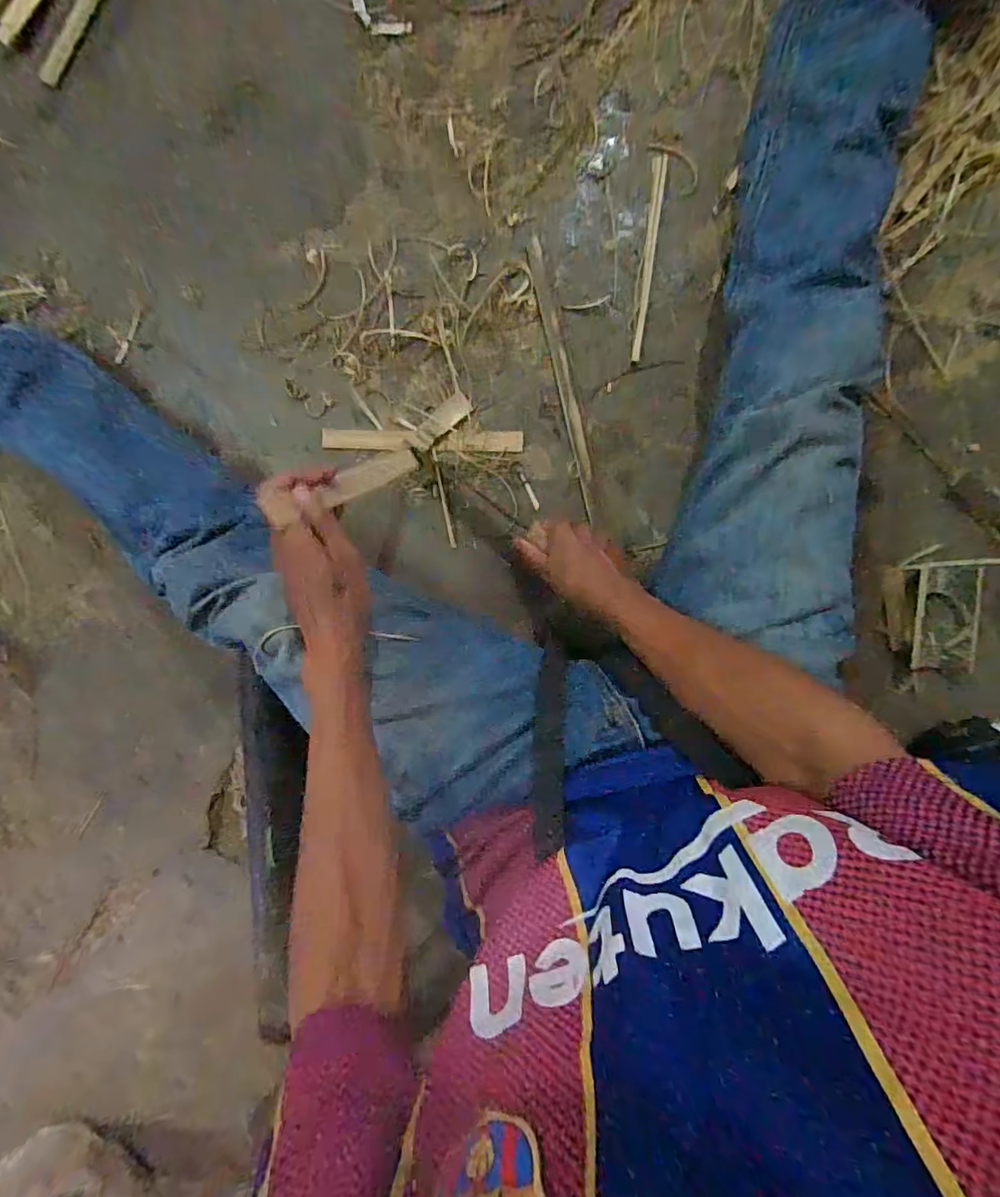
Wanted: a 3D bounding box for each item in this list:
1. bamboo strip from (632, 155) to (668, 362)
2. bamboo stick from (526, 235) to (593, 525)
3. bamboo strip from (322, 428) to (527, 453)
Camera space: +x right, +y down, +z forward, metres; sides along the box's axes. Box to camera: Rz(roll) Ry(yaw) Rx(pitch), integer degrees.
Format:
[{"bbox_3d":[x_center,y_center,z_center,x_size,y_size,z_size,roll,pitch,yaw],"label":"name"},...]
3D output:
[{"bbox_3d":[0.166,-0.381,0.621,0.015,0.005,0.220,8,95,4],"label":"bamboo strip"},{"bbox_3d":[0.075,-0.253,0.638,0.020,0.004,0.319,-13,93,5],"label":"bamboo stick"},{"bbox_3d":[-0.093,-0.187,0.655,0.238,0.006,0.024,2,95,4],"label":"bamboo strip"}]

